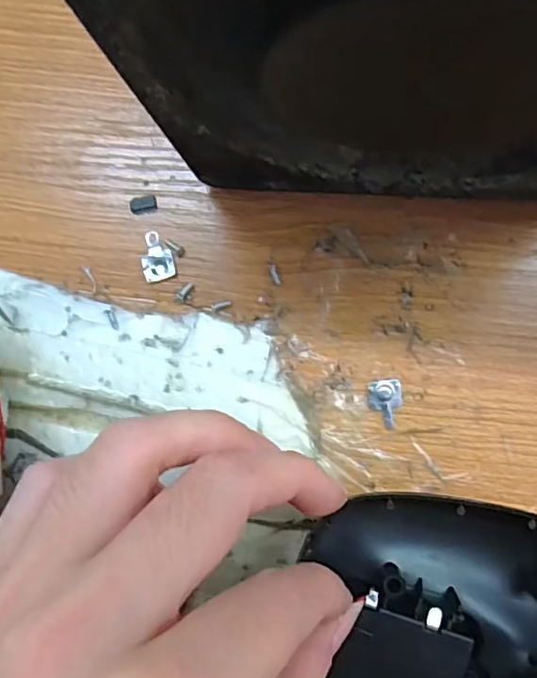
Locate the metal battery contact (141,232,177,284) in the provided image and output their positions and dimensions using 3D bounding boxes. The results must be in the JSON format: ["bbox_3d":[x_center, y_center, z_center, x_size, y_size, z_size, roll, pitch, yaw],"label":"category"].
[{"bbox_3d":[-0.037,-0.027,0.183,0.010,0.004,0.016,-14,84,5],"label":"metal battery contact"}]

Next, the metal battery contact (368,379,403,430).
[{"bbox_3d":[0.036,0.020,0.172,0.010,0.004,0.015,-2,85,6],"label":"metal battery contact"}]

